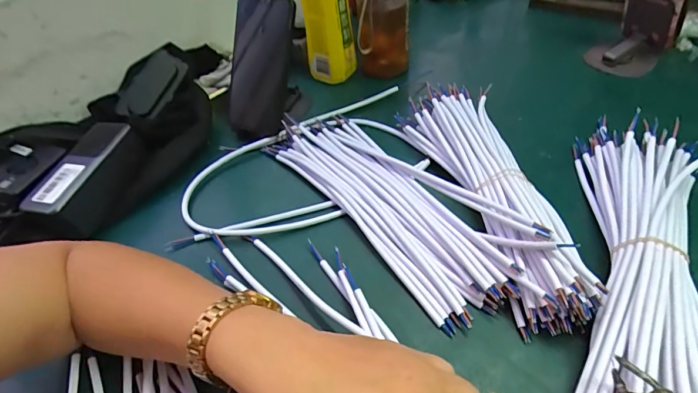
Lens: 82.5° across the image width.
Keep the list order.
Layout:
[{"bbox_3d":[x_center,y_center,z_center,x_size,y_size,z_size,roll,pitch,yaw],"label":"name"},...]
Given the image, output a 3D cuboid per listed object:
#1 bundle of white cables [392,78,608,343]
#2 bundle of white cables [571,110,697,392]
[{"bbox_3d":[0.138,-0.019,0.393,0.091,0.051,0.308,-12,46,-6],"label":"bundle of white cables"},{"bbox_3d":[0.240,0.049,0.318,0.105,0.062,0.299,16,50,19],"label":"bundle of white cables"}]

